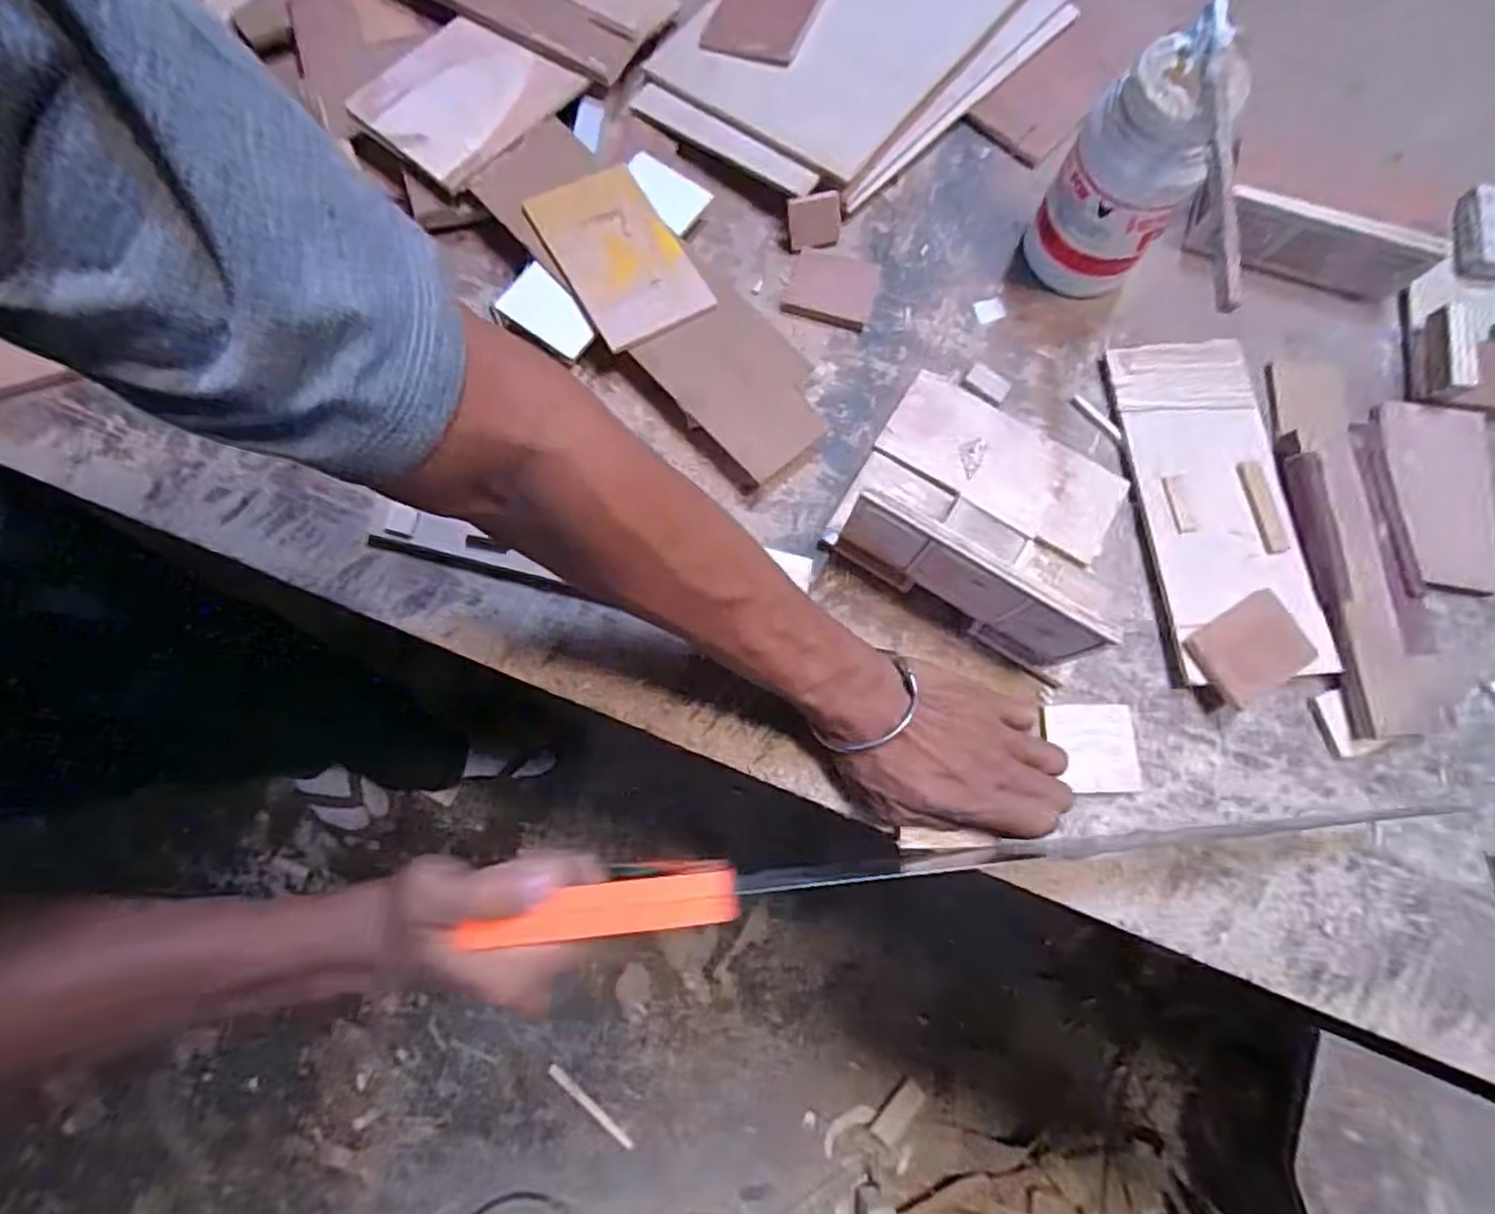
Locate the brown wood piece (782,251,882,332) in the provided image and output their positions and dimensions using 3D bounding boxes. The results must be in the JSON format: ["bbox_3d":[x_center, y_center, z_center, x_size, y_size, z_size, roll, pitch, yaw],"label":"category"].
[{"bbox_3d":[0.059,-0.224,0.478,0.060,0.011,0.055,17,78,2],"label":"brown wood piece"}]

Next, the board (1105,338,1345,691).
[{"bbox_3d":[0.303,-0.070,0.443,0.095,0.014,0.230,-4,78,-3],"label":"board"}]

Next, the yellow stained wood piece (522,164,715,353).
[{"bbox_3d":[-0.085,-0.232,0.449,0.076,0.008,0.122,-31,80,-8],"label":"yellow stained wood piece"}]

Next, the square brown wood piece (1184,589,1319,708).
[{"bbox_3d":[0.310,0.025,0.418,0.065,0.006,0.050,-33,76,-2],"label":"square brown wood piece"}]

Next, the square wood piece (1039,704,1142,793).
[{"bbox_3d":[0.211,0.086,0.415,0.052,0.005,0.052,-1,78,-2],"label":"square wood piece"}]

